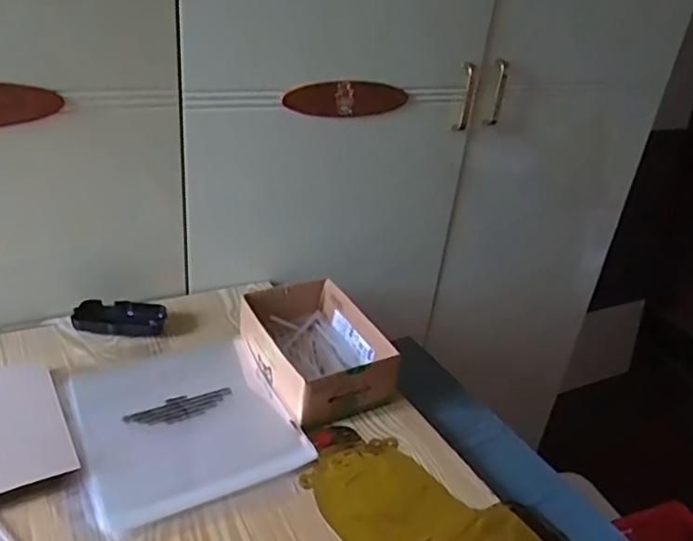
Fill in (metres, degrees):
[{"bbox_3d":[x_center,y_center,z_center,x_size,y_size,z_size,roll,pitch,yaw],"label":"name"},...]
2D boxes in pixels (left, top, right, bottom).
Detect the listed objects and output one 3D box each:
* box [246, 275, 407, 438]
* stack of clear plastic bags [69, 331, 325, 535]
[{"bbox_3d":[-0.036,0.092,0.705,0.133,0.066,0.190,-11,34,-29],"label":"box"},{"bbox_3d":[-0.171,0.150,0.629,0.204,0.015,0.224,-10,34,-29],"label":"stack of clear plastic bags"}]

